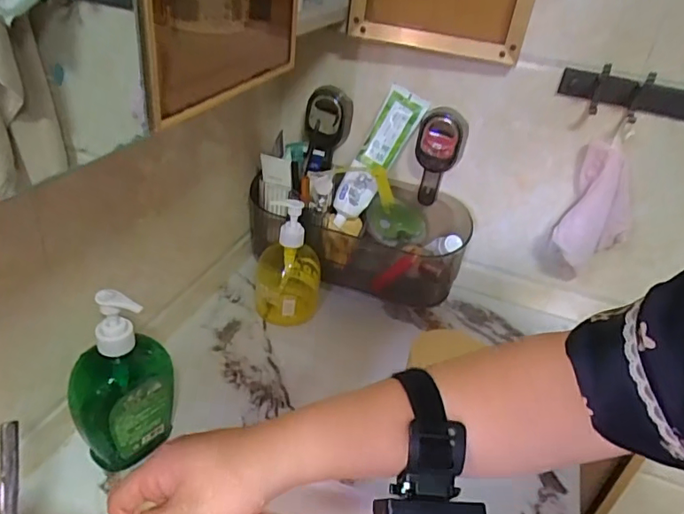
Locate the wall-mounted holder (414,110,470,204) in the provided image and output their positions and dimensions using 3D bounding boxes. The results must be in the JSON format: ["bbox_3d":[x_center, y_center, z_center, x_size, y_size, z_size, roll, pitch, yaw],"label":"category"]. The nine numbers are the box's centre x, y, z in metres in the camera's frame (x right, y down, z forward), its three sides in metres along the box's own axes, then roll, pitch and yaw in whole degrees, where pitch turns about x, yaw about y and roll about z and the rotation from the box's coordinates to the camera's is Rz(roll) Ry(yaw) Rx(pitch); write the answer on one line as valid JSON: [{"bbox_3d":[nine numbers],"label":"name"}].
[{"bbox_3d":[0.129,-0.130,0.726,0.064,0.133,0.034,12,33,7],"label":"wall-mounted holder"}]

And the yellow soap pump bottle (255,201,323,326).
[{"bbox_3d":[-0.069,0.007,0.708,0.090,0.168,0.092,4,33,-5],"label":"yellow soap pump bottle"}]

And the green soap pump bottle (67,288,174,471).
[{"bbox_3d":[-0.199,0.116,0.481,0.090,0.187,0.049,-12,38,-28],"label":"green soap pump bottle"}]

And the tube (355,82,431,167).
[{"bbox_3d":[0.069,-0.174,0.728,0.055,0.113,0.021,27,12,-1],"label":"tube"}]

